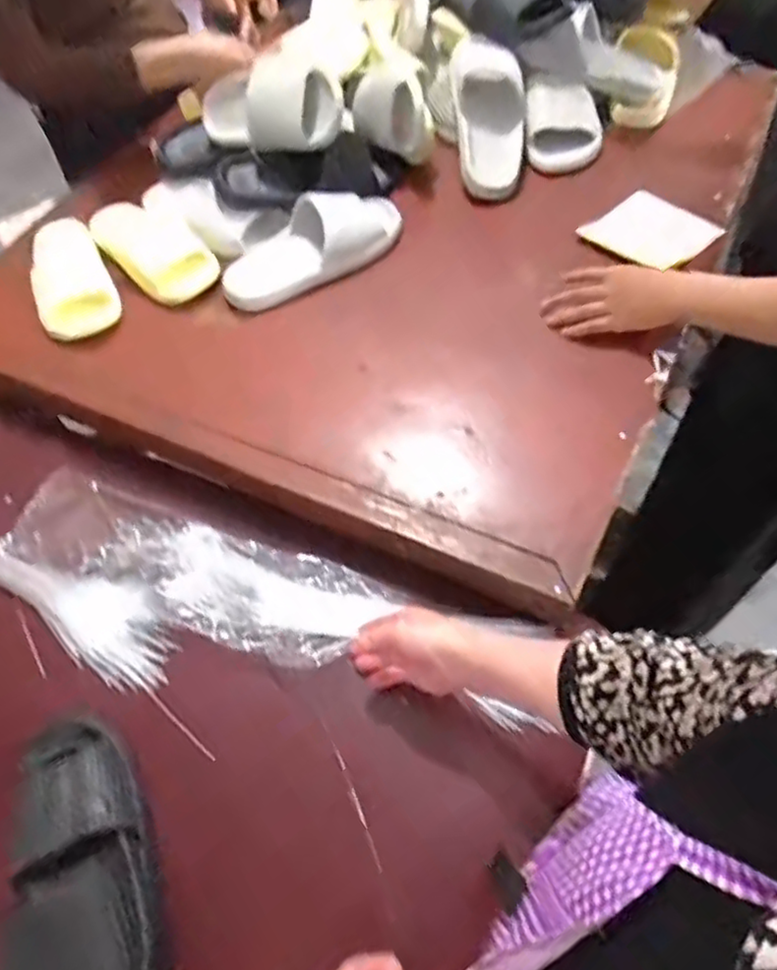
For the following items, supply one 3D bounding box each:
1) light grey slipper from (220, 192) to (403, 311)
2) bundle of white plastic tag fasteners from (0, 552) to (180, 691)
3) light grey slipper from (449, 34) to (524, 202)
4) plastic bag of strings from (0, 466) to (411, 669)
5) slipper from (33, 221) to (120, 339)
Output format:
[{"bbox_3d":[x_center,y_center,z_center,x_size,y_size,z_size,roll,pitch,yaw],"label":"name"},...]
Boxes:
[{"bbox_3d":[-0.109,-0.335,0.922,0.261,0.076,0.120,-20,58,-8],"label":"light grey slipper"},{"bbox_3d":[-0.455,0.096,0.813,0.502,0.018,0.128,29,64,21],"label":"bundle of white plastic tag fasteners"},{"bbox_3d":[0.145,-0.554,0.976,0.102,0.067,0.287,-4,82,2],"label":"light grey slipper"},{"bbox_3d":[-0.241,0.091,0.780,0.484,0.045,0.127,18,61,16],"label":"plastic bag of strings"},{"bbox_3d":[-0.468,-0.316,0.956,0.107,0.060,0.289,-25,59,-11],"label":"slipper"}]

